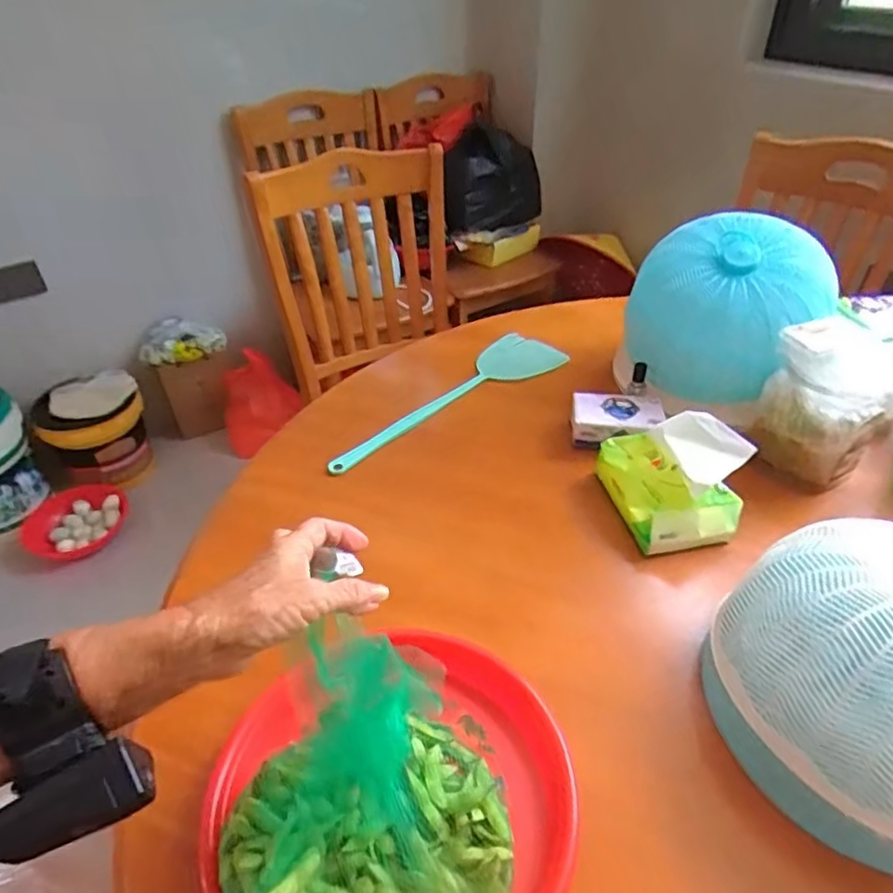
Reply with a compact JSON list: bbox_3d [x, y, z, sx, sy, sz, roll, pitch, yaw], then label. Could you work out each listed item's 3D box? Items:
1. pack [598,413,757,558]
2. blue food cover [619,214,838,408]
[{"bbox_3d":[0.234,0.032,0.666,0.118,0.099,0.131,-11,38,-11],"label":"pack"},{"bbox_3d":[0.346,-0.173,0.788,0.200,0.173,0.170,-16,39,-16],"label":"blue food cover"}]

